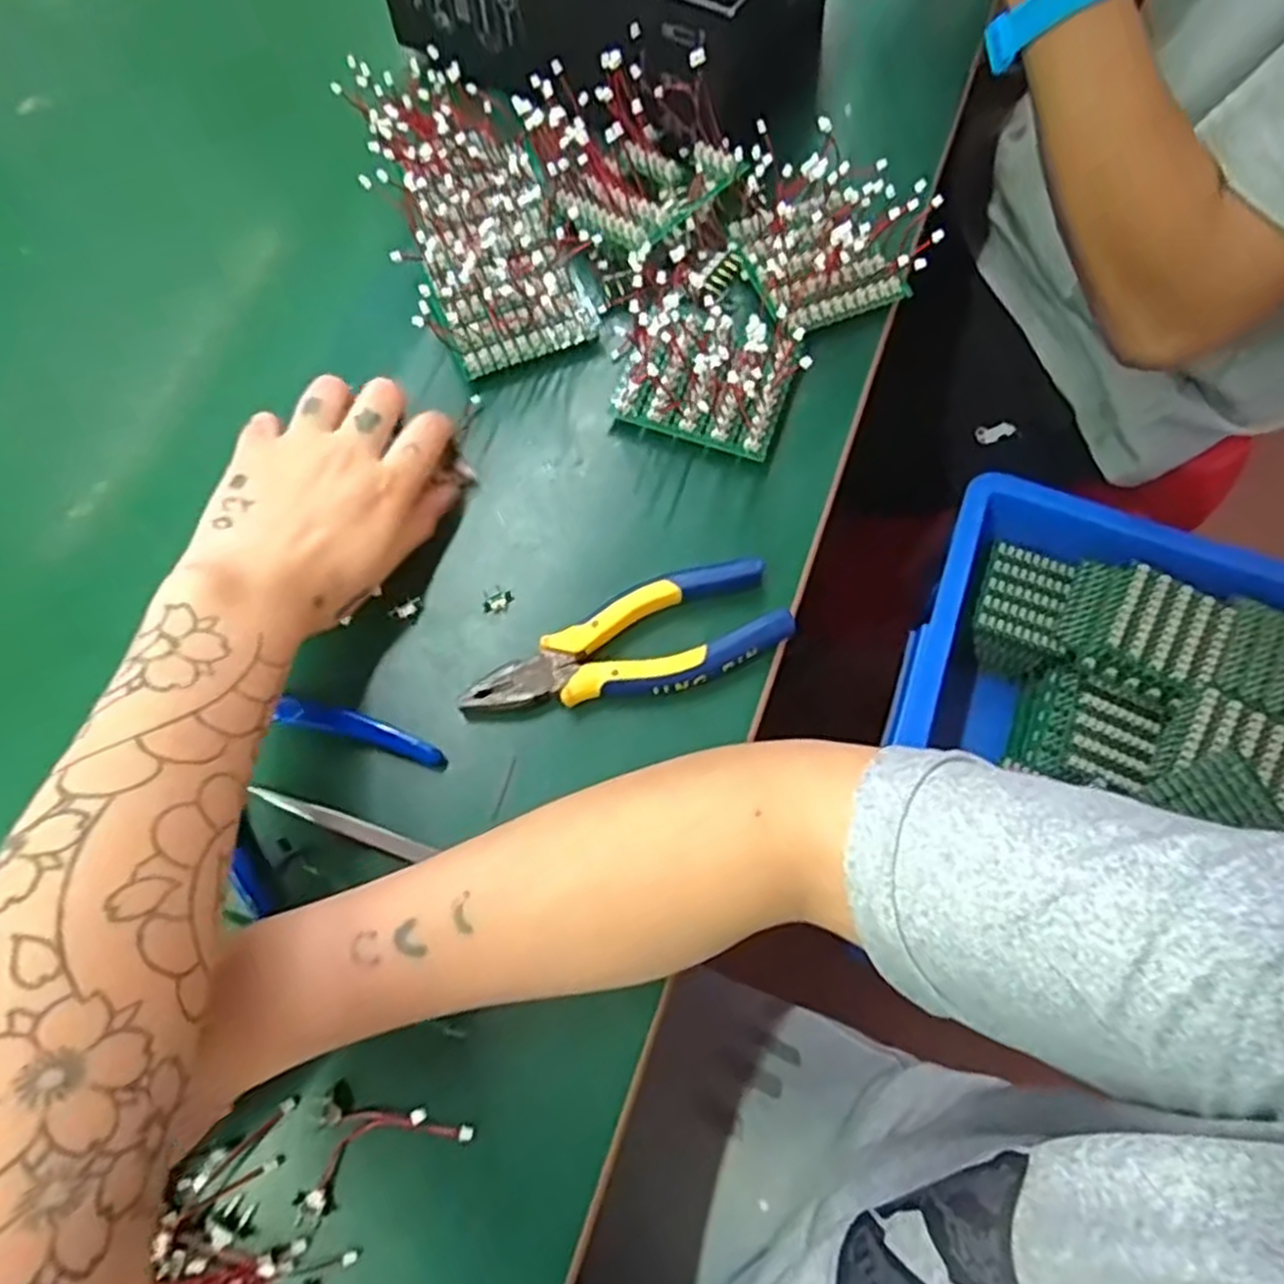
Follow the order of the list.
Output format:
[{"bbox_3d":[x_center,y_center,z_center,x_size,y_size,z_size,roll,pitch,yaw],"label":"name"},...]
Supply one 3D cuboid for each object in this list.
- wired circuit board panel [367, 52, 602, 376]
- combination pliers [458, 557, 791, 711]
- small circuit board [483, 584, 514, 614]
[{"bbox_3d":[-0.090,-0.241,0.414,0.087,0.059,0.174,-20,84,-8],"label":"wired circuit board panel"},{"bbox_3d":[-0.006,0.007,0.366,0.152,0.018,0.051,-24,71,-9],"label":"combination pliers"},{"bbox_3d":[-0.072,-0.022,0.381,0.016,0.004,0.014,-29,72,-11],"label":"small circuit board"}]

